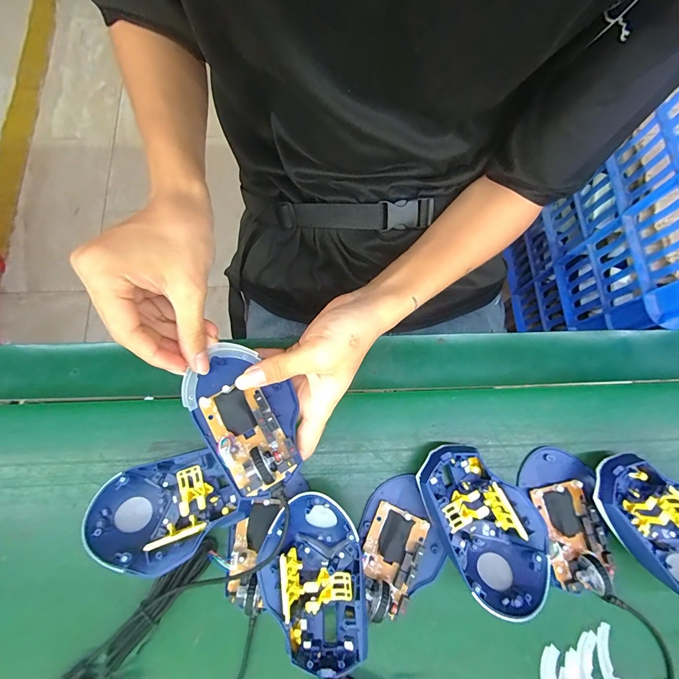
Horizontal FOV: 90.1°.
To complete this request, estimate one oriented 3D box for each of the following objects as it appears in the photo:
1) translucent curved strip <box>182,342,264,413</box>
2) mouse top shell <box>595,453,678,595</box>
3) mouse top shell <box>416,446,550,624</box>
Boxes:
[{"bbox_3d":[-0.097,0.023,0.262,0.062,0.004,0.030,-38,90,-22],"label":"translucent curved strip"},{"bbox_3d":[0.259,0.149,0.275,0.077,0.041,0.123,-43,81,-10],"label":"mouse top shell"},{"bbox_3d":[0.113,0.144,0.272,0.071,0.041,0.118,-26,79,-7],"label":"mouse top shell"}]

